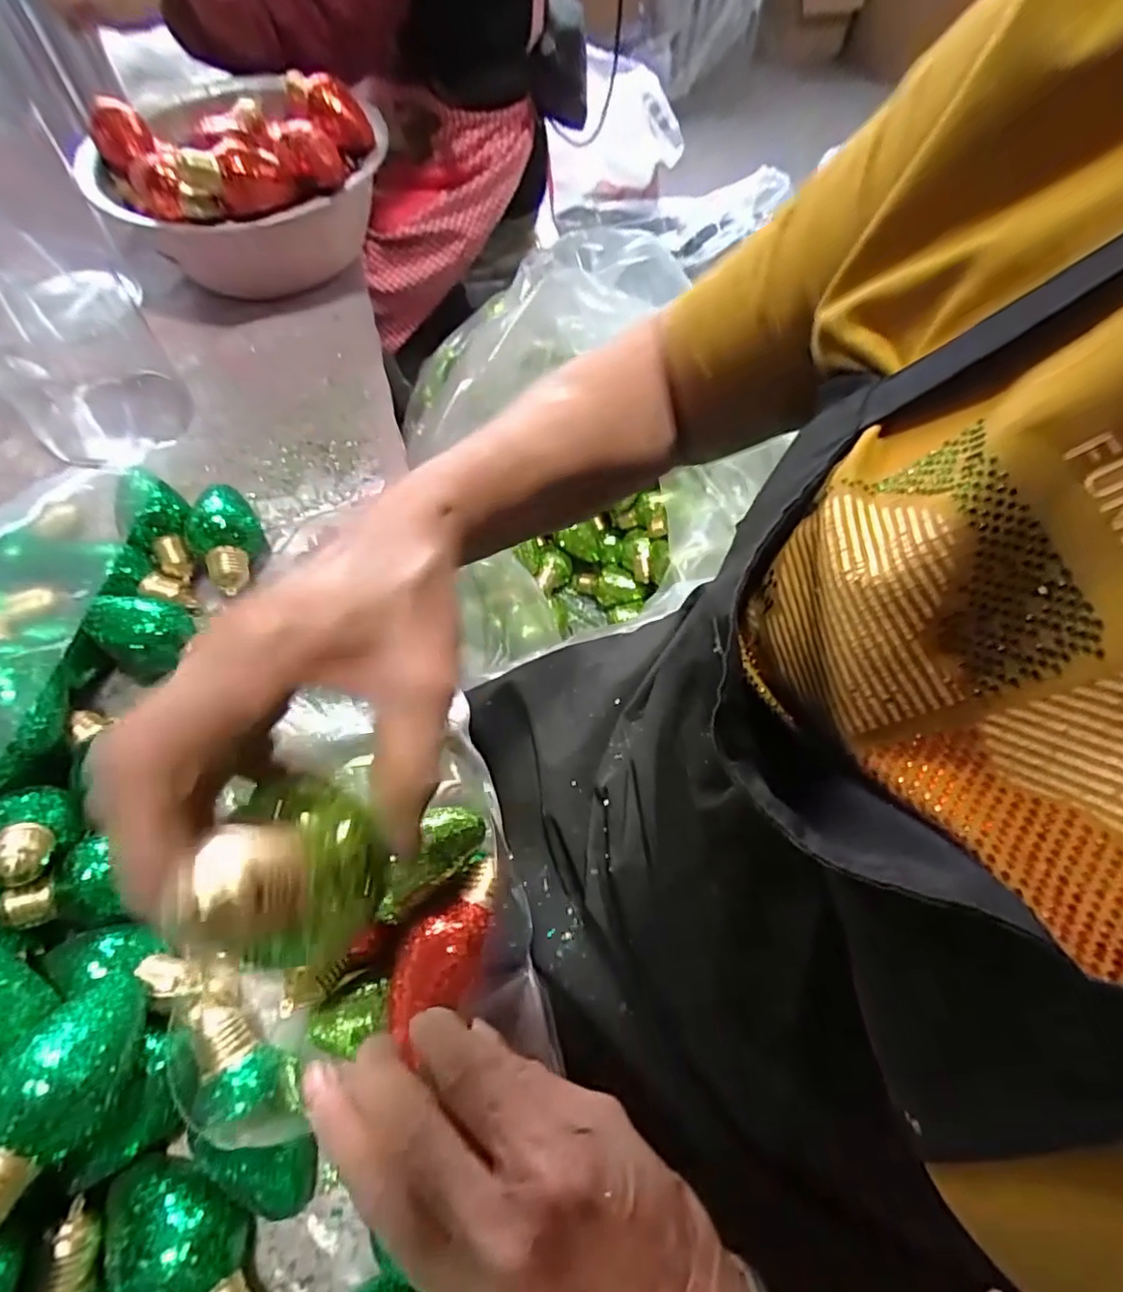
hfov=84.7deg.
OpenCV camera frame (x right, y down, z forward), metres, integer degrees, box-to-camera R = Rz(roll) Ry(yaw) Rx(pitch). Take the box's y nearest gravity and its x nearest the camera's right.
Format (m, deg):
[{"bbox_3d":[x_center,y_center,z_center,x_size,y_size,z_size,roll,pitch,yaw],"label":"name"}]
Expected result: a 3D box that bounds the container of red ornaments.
[{"bbox_3d":[-0.321,-0.469,0.623,0.260,0.136,0.280,-35,68,-17],"label":"container of red ornaments"}]

